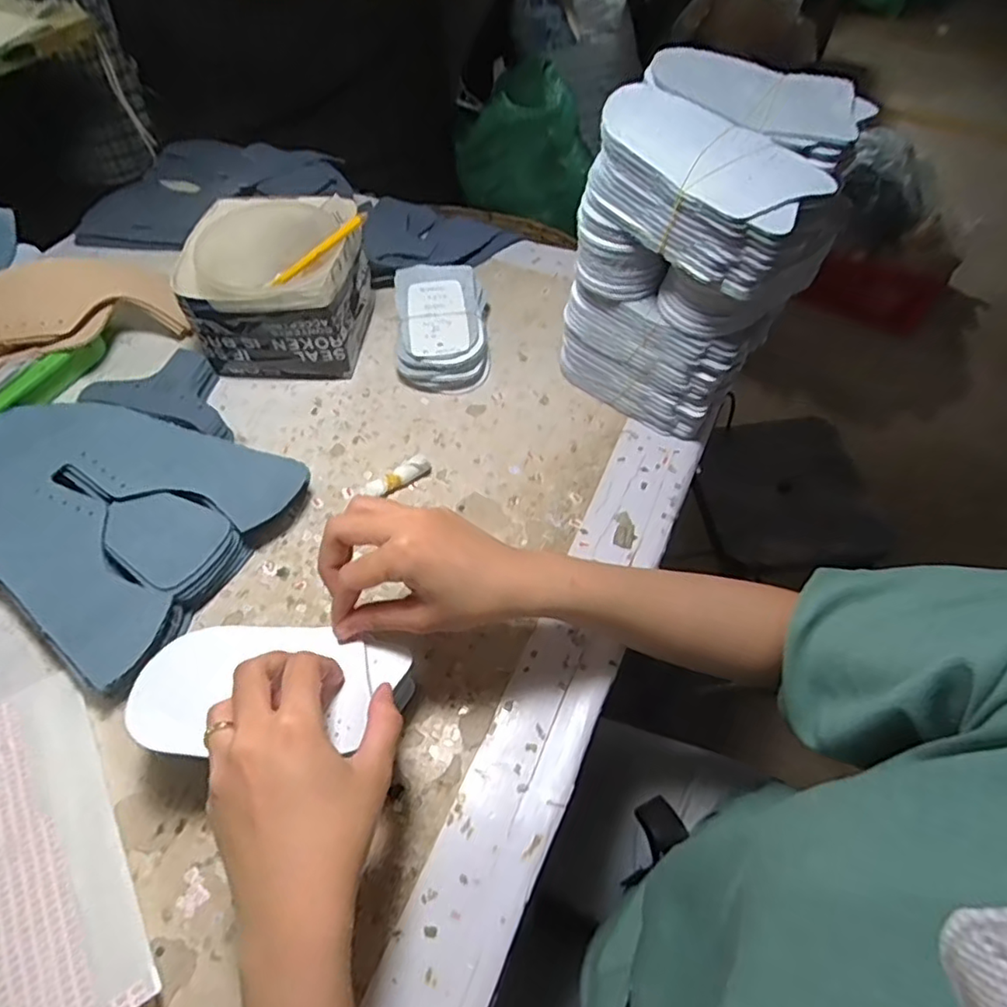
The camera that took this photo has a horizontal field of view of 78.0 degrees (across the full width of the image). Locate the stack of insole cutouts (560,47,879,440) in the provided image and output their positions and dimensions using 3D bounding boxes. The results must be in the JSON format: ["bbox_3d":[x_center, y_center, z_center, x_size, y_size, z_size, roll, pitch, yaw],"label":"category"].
[{"bbox_3d":[0.144,-0.179,0.484,0.152,0.233,0.155,38,63,22],"label":"stack of insole cutouts"}]

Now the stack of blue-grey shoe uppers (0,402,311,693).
[{"bbox_3d":[-0.305,0.005,0.469,0.243,0.029,0.189,23,58,13],"label":"stack of blue-grey shoe uppers"}]

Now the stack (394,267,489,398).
[{"bbox_3d":[-0.058,-0.170,0.589,0.087,0.038,0.141,1,56,-2],"label":"stack"}]

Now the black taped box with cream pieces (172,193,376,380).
[{"bbox_3d":[-0.199,-0.192,0.563,0.138,0.102,0.135,3,56,-1],"label":"black taped box with cream pieces"}]

